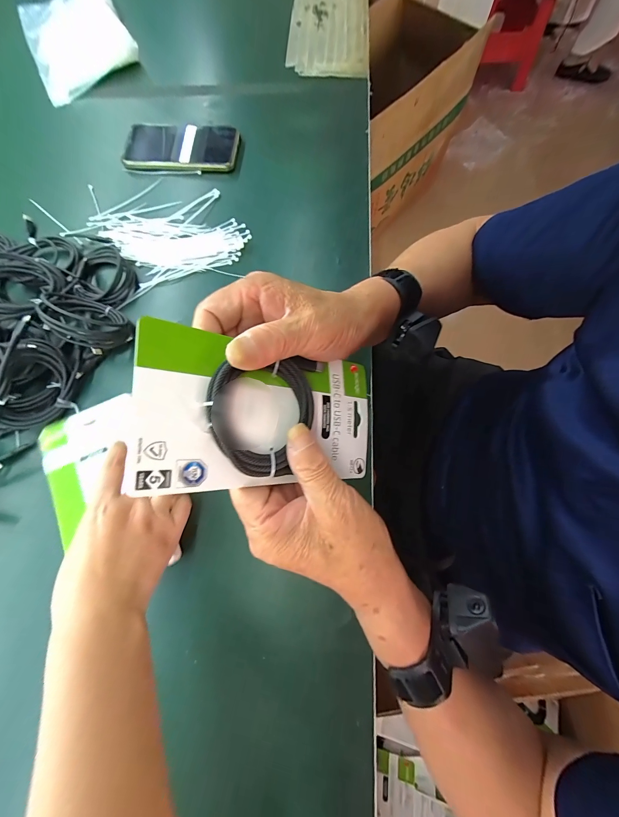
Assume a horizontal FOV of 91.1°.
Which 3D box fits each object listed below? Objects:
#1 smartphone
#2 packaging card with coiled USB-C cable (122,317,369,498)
[{"bbox_3d":[-0.188,-0.383,0.440,0.169,0.012,0.089,7,74,2],"label":"smartphone"},{"bbox_3d":[-0.020,0.003,0.210,0.178,0.015,0.094,6,81,-37],"label":"packaging card with coiled USB-C cable"}]

